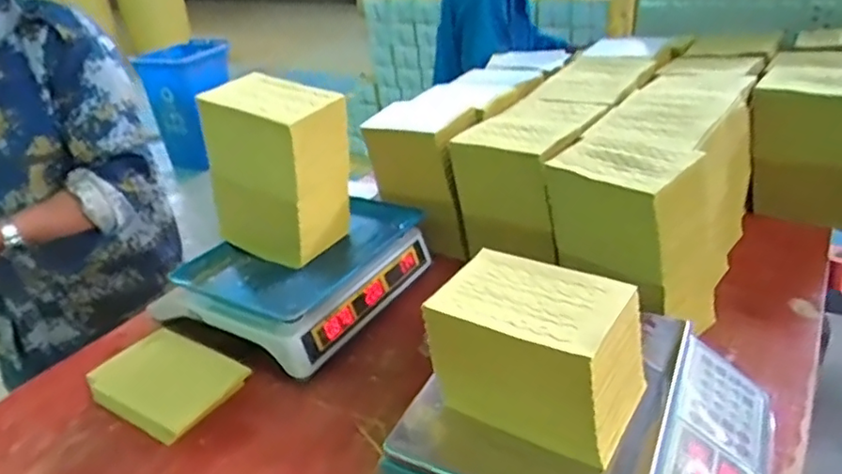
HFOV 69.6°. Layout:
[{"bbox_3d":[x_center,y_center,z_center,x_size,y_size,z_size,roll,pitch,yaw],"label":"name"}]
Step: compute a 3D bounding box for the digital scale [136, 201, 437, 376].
[{"bbox_3d":[-0.178,0.051,0.918,0.254,0.097,0.321,14,34,31],"label":"digital scale"}]

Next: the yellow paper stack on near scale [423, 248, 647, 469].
[{"bbox_3d":[0.112,0.103,0.573,0.175,0.114,0.120,13,34,30],"label":"yellow paper stack on near scale"}]

